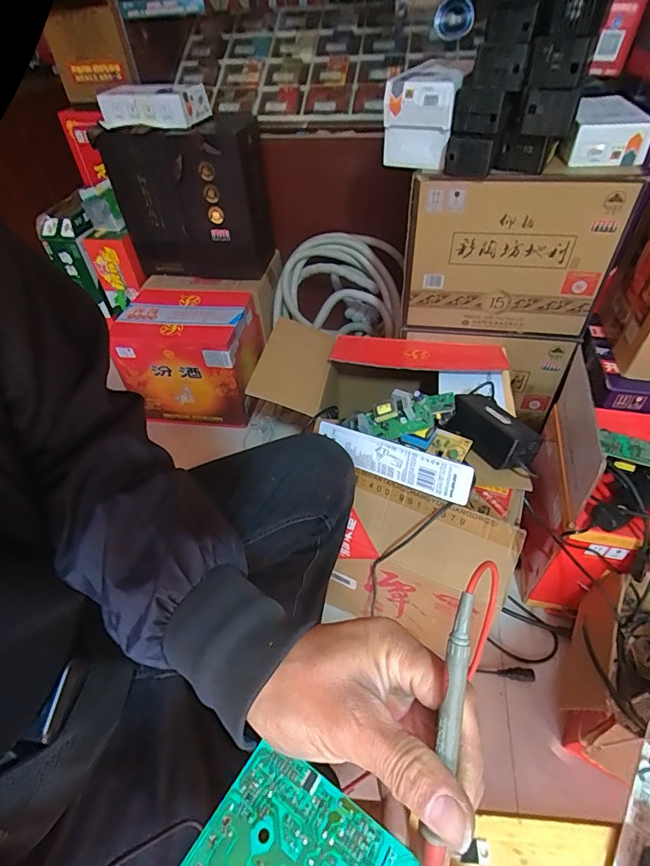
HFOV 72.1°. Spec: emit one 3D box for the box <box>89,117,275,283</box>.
[{"bbox_3d":[-0.346,-0.606,1.190,0.388,0.353,0.148,5,47,9],"label":"box"}]

